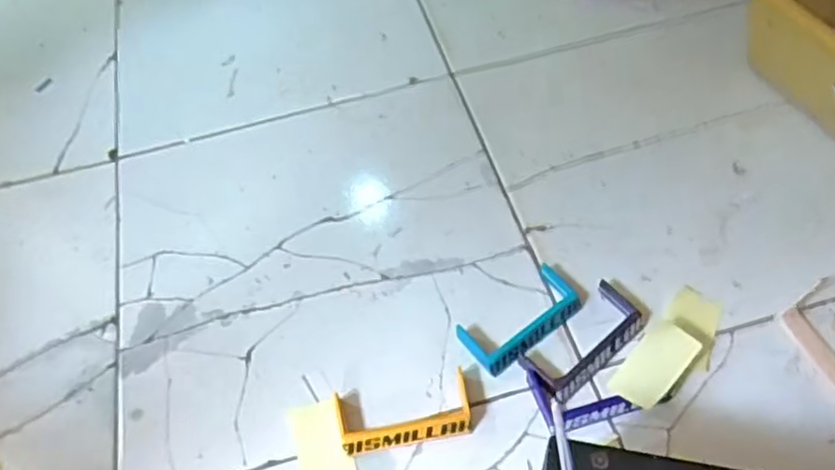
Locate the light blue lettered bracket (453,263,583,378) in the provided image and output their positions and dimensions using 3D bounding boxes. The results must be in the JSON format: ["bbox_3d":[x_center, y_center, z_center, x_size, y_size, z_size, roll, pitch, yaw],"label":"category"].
[{"bbox_3d":[0.092,0.073,0.600,0.110,0.017,0.054,-32,58,-17],"label":"light blue lettered bracket"}]

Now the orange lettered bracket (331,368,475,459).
[{"bbox_3d":[-0.011,0.145,0.553,0.106,0.022,0.048,-11,54,-3],"label":"orange lettered bracket"}]

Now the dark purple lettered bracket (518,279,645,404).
[{"bbox_3d":[0.144,0.088,0.580,0.111,0.016,0.052,-36,59,-20],"label":"dark purple lettered bracket"}]

